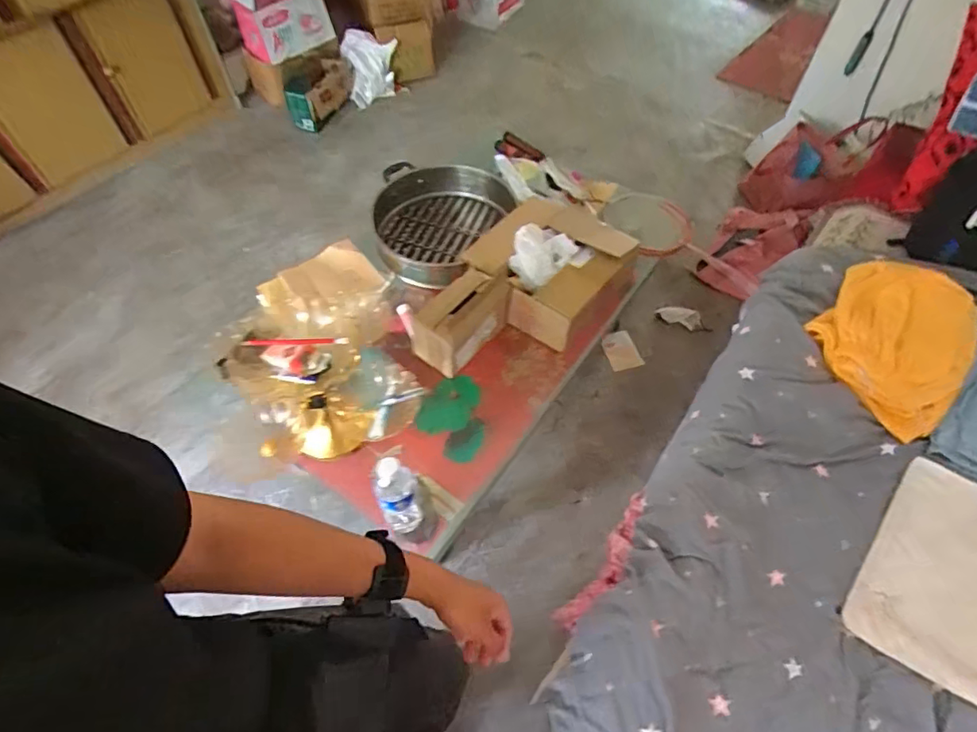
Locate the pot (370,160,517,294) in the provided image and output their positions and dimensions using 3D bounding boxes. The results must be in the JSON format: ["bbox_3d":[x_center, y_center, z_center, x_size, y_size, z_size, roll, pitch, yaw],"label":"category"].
[{"bbox_3d":[-0.159,-0.377,1.405,0.346,0.150,0.348,0,56,0],"label":"pot"}]

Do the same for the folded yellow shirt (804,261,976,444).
[{"bbox_3d":[0.838,-0.061,1.119,0.278,0.104,0.372,38,64,22],"label":"folded yellow shirt"}]

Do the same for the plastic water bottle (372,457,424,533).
[{"bbox_3d":[-0.153,0.227,0.923,0.066,0.230,0.072,-24,59,-16],"label":"plastic water bottle"}]

